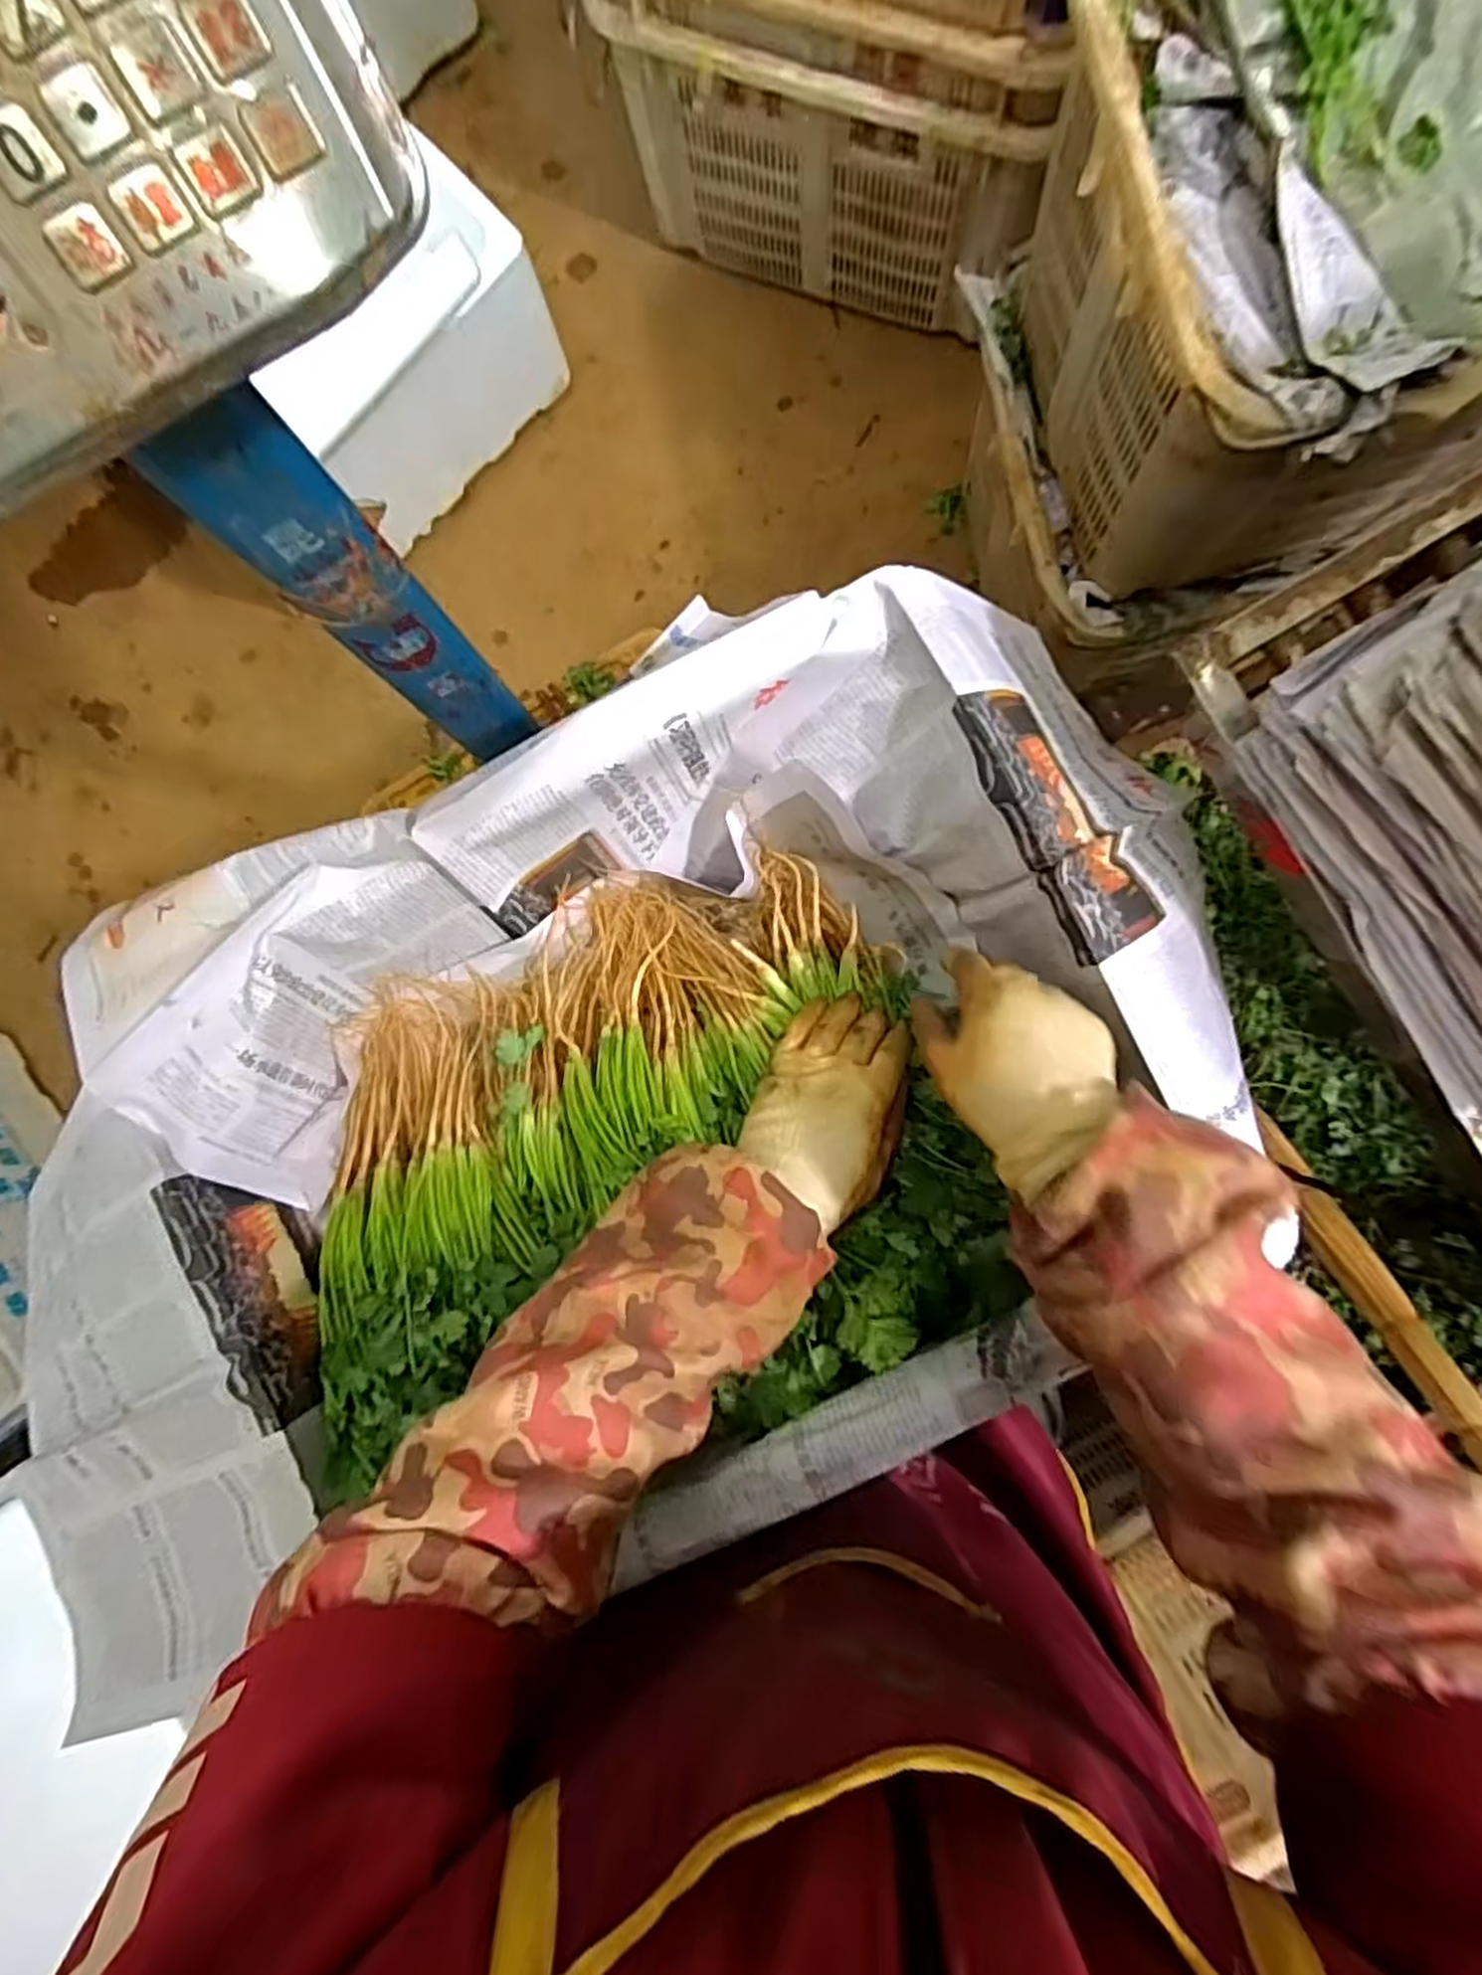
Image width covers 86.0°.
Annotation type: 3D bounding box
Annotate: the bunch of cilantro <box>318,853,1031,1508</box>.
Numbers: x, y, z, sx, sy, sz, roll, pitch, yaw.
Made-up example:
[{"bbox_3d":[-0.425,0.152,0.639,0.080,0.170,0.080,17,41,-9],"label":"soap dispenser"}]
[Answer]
[{"bbox_3d":[-0.077,0.101,0.504,0.411,0.137,0.321,-18,88,4],"label":"bunch of cilantro"}]

